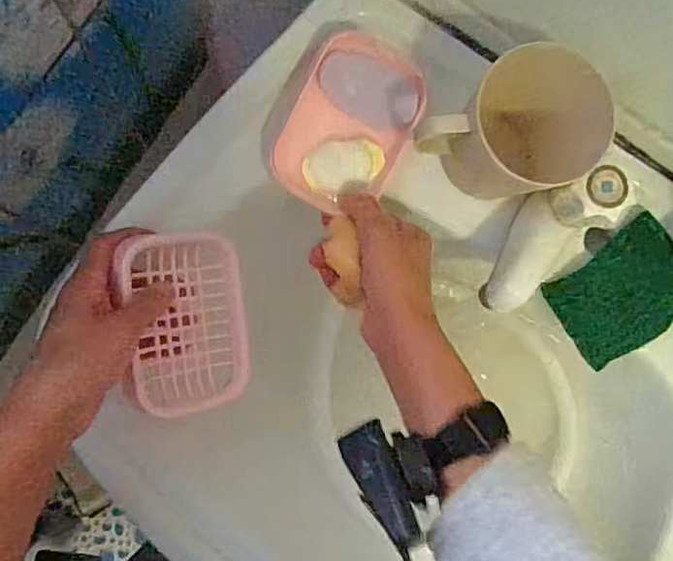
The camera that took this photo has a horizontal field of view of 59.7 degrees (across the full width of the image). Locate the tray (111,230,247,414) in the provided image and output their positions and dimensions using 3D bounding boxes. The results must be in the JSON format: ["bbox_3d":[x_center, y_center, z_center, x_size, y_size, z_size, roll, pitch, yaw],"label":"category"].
[{"bbox_3d":[-0.104,0.029,0.407,0.084,0.026,0.122,-5,90,-28],"label":"tray"}]

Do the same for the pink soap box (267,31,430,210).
[{"bbox_3d":[0.010,-0.114,0.433,0.086,0.032,0.120,27,83,-5],"label":"pink soap box"}]

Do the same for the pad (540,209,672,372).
[{"bbox_3d":[0.232,0.010,0.472,0.106,0.020,0.083,-36,91,-8],"label":"pad"}]

